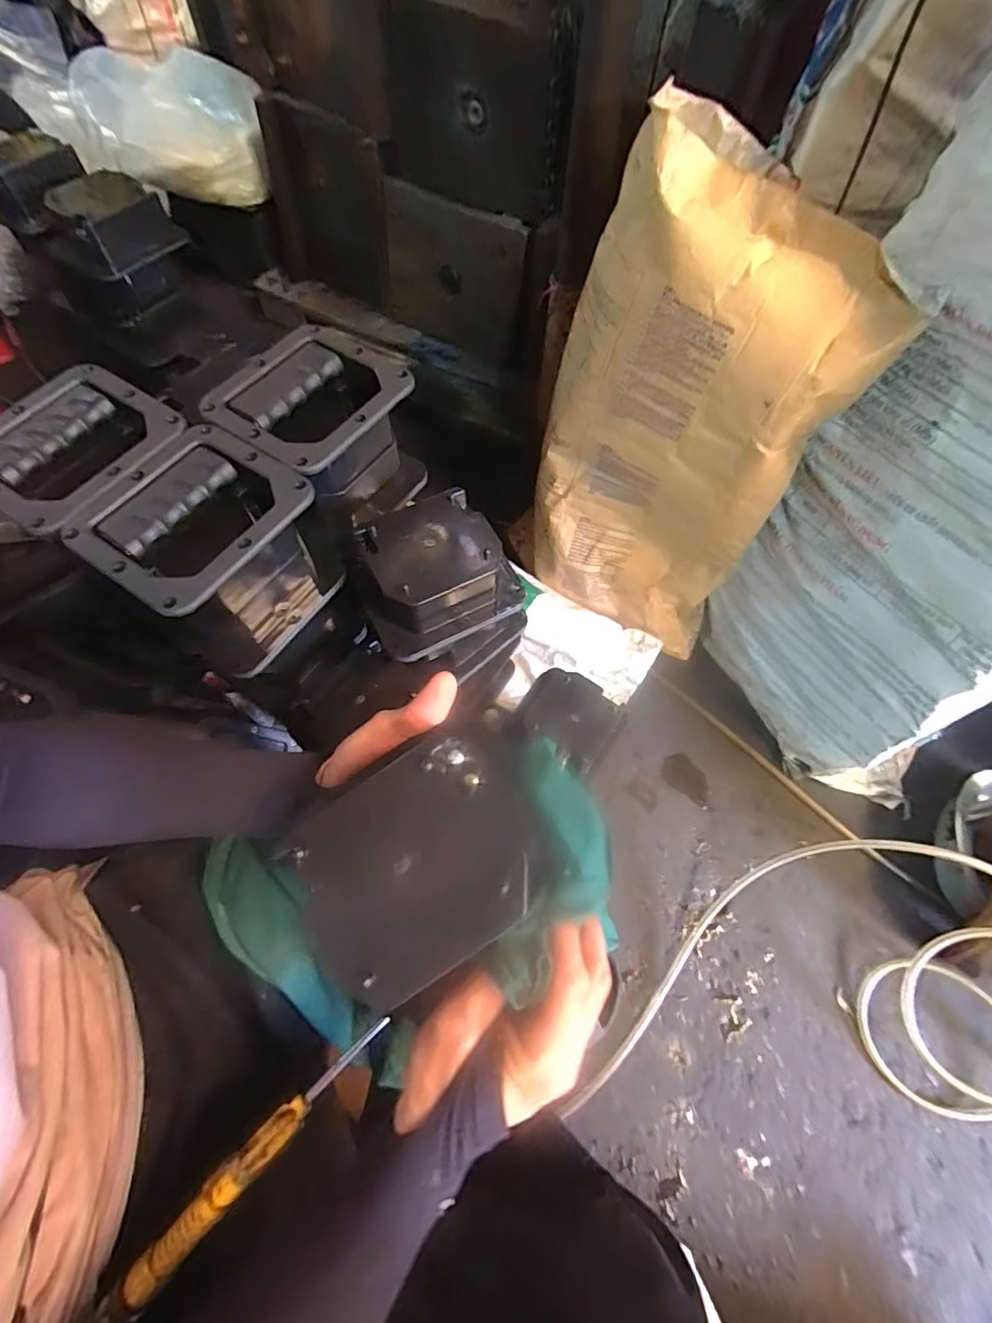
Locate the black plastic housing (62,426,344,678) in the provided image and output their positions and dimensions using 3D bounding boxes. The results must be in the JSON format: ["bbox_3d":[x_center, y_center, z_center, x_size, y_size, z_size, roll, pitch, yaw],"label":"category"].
[{"bbox_3d":[-0.239,-0.092,0.463,0.141,0.129,0.152,31,68,13],"label":"black plastic housing"}]

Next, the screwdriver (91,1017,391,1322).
[{"bbox_3d":[-0.143,0.289,0.300,0.018,0.019,0.191,41,70,17],"label":"screwdriver"}]

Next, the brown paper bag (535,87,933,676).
[{"bbox_3d":[0.218,-0.268,0.689,0.317,0.588,0.075,30,60,13],"label":"brown paper bag"}]

